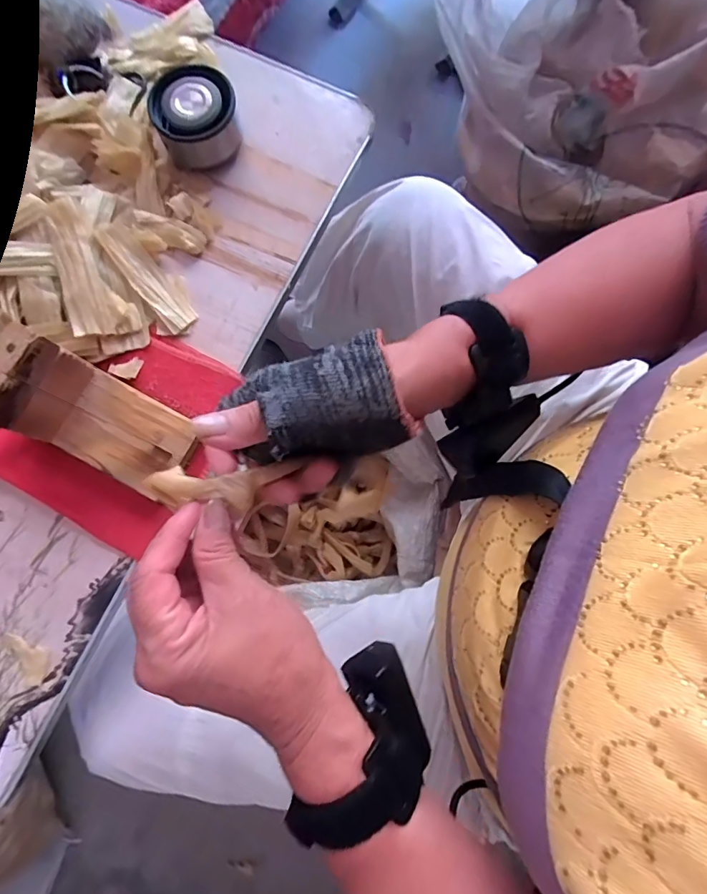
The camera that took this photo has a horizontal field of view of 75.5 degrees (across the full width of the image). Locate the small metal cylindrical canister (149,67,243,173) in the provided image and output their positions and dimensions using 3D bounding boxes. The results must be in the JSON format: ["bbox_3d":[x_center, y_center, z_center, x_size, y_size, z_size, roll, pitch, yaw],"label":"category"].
[{"bbox_3d":[-0.116,-0.244,0.341,0.057,0.038,0.053,0,79,1],"label":"small metal cylindrical canister"}]

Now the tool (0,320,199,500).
[{"bbox_3d":[-0.164,-0.019,0.286,0.102,0.071,0.059,27,81,6],"label":"tool"}]

